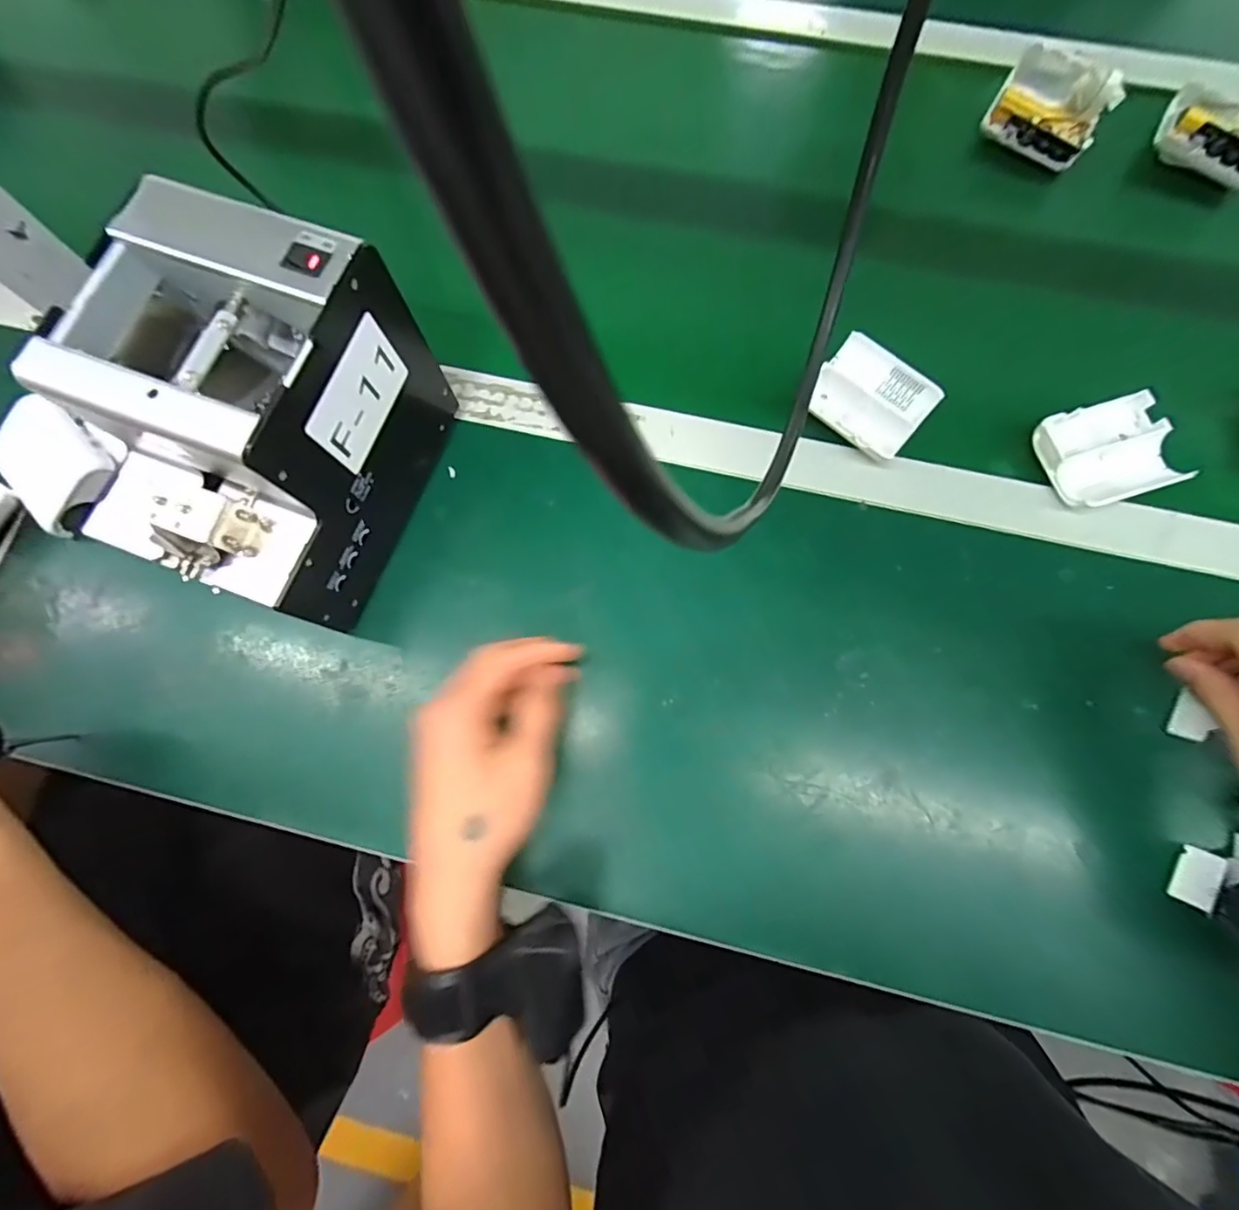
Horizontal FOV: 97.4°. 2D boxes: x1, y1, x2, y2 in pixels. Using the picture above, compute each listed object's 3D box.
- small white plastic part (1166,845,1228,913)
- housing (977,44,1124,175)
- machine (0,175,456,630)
[{"bbox_3d":[0.338,0.159,0.318,0.019,0.009,0.032,16,76,42],"label":"small white plastic part"},{"bbox_3d":[0.355,-0.411,0.447,0.083,0.034,0.068,34,81,7],"label":"housing"},{"bbox_3d":[-0.207,-0.100,0.313,0.128,0.133,0.177,24,80,5],"label":"machine"}]

